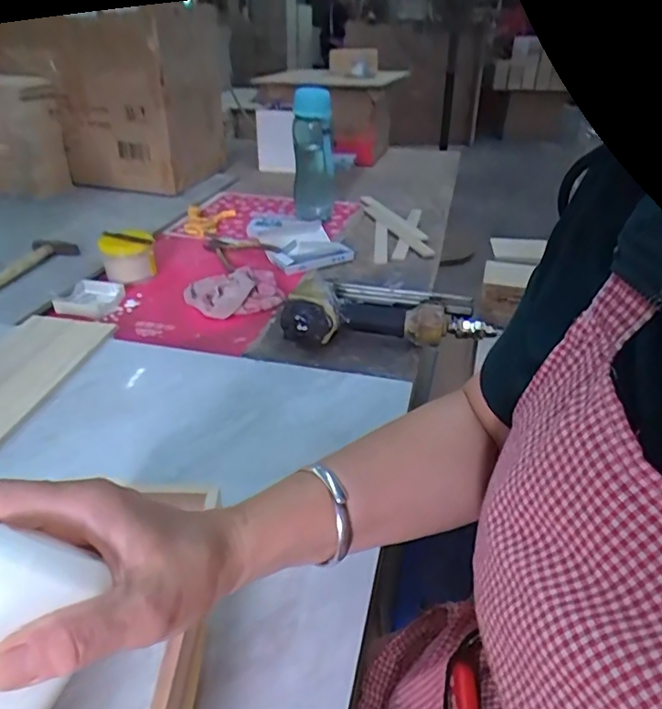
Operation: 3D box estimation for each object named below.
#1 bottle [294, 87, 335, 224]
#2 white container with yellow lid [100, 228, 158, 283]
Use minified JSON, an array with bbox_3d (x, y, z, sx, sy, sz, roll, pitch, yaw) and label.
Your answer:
[{"bbox_3d":[-0.031,-0.378,1.057,0.079,0.230,0.081,0,32,-2],"label":"bottle"},{"bbox_3d":[-0.315,-0.155,0.869,0.079,0.064,0.074,-11,34,-19],"label":"white container with yellow lid"}]

